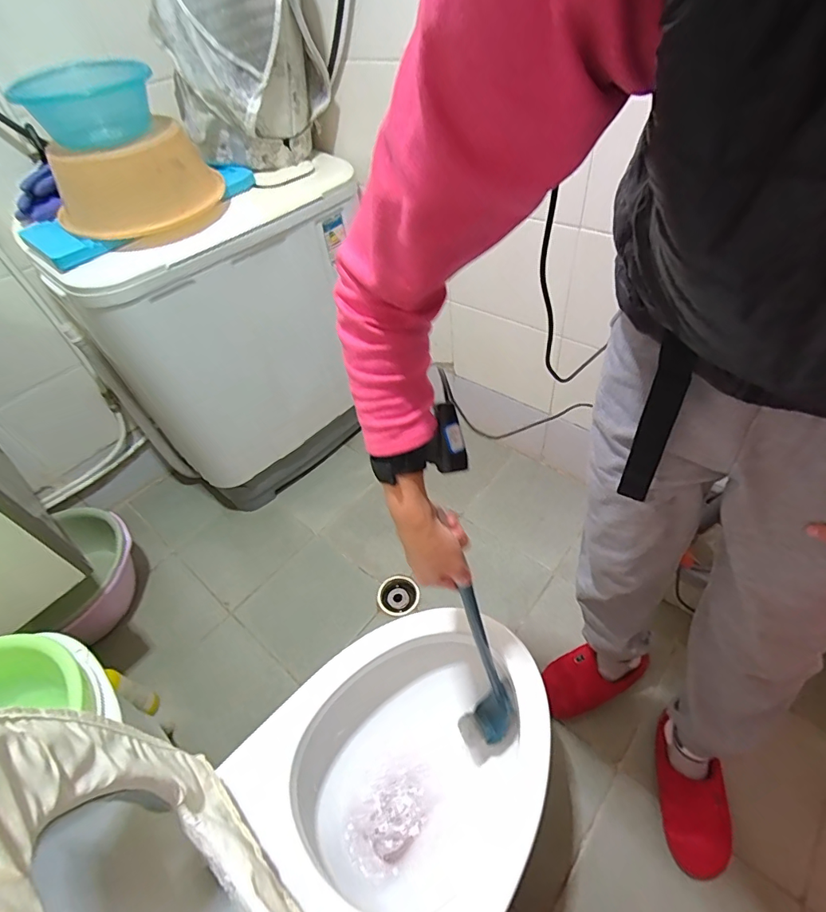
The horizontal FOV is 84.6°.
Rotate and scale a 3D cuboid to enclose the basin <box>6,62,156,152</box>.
[{"bbox_3d":[-0.592,-0.640,0.839,0.225,0.112,0.239,-26,49,-18],"label":"basin"}]

